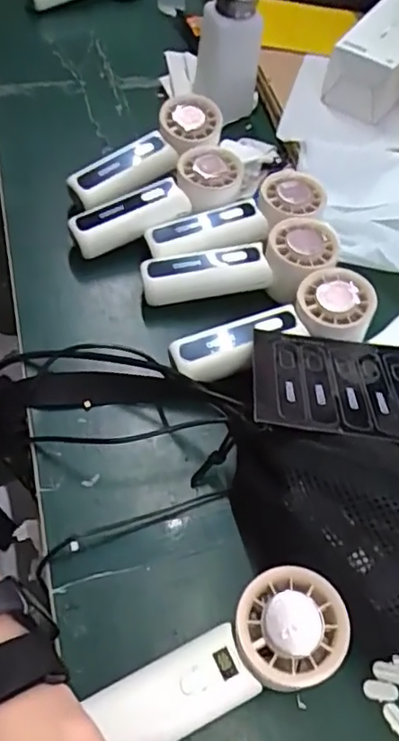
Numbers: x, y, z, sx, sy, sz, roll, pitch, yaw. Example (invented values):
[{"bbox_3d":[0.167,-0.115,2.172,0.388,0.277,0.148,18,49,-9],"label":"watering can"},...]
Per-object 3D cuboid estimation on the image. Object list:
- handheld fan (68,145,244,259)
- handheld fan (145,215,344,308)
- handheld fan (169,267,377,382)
[{"bbox_3d":[-0.029,-0.142,0.514,0.153,0.046,0.058,-30,63,-23],"label":"handheld fan"},{"bbox_3d":[0.036,-0.077,0.478,0.155,0.045,0.059,-13,57,-13],"label":"handheld fan"},{"bbox_3d":[0.058,-0.029,0.437,0.152,0.035,0.057,-21,59,-18],"label":"handheld fan"}]

